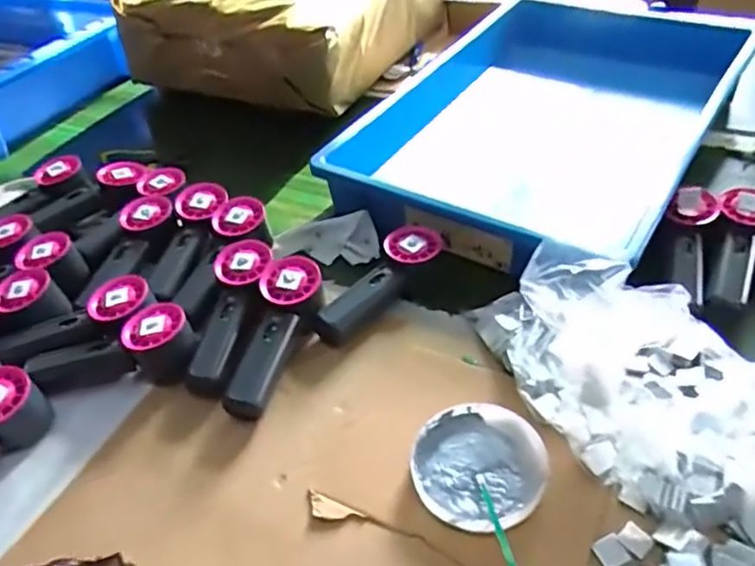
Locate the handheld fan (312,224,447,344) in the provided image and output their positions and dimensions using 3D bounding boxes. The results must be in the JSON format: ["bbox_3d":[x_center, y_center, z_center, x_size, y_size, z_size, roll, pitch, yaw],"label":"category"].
[{"bbox_3d":[0.002,-0.003,0.637,0.058,0.052,0.162,29,67,38],"label":"handheld fan"}]

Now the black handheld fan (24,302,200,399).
[{"bbox_3d":[-0.244,0.071,0.592,0.153,0.061,0.049,-16,33,-2],"label":"black handheld fan"}]

